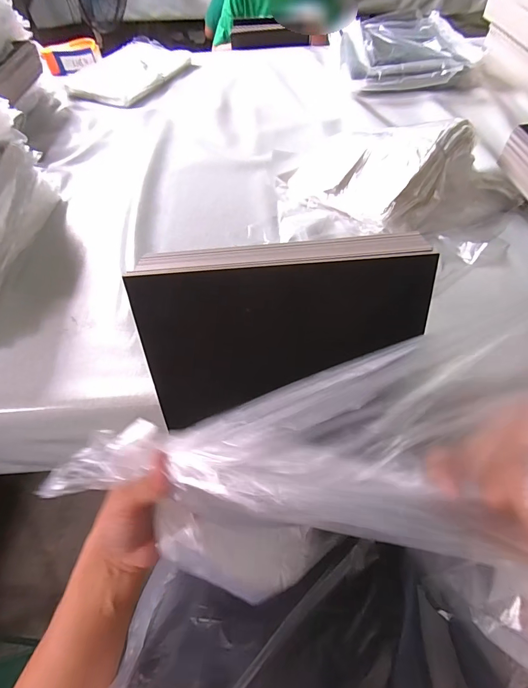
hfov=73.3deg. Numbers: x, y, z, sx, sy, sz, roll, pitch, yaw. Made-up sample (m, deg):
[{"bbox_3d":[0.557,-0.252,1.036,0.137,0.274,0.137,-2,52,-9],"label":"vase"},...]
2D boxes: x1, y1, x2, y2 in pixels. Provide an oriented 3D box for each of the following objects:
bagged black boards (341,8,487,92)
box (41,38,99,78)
[{"bbox_3d":[0.381,-0.790,0.962,0.336,0.072,0.386,4,56,5],"label":"bagged black boards"},{"bbox_3d":[-0.558,-0.842,1.042,0.151,0.054,0.079,-15,56,-7],"label":"box"}]

